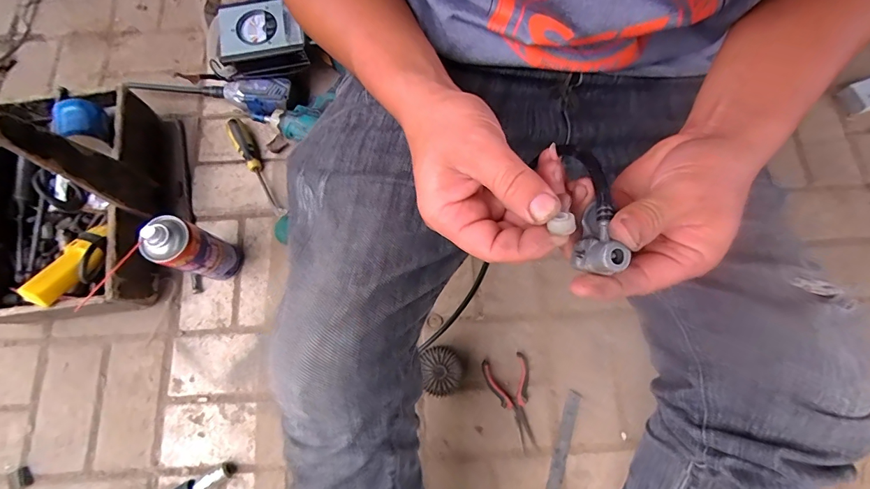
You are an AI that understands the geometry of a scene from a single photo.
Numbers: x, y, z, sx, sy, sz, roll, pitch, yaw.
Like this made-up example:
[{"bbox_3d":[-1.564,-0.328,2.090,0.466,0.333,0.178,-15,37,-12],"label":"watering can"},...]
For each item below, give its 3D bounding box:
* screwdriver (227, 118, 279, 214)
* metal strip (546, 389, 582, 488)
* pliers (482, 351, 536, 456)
[{"bbox_3d":[-0.316,-0.136,0.695,0.031,0.028,0.182,-27,90,-7],"label":"screwdriver"},{"bbox_3d":[0.179,0.332,0.584,0.022,0.004,0.226,19,76,6],"label":"metal strip"},{"bbox_3d":[0.118,0.235,0.593,0.066,0.012,0.132,-13,75,-3],"label":"pliers"}]

